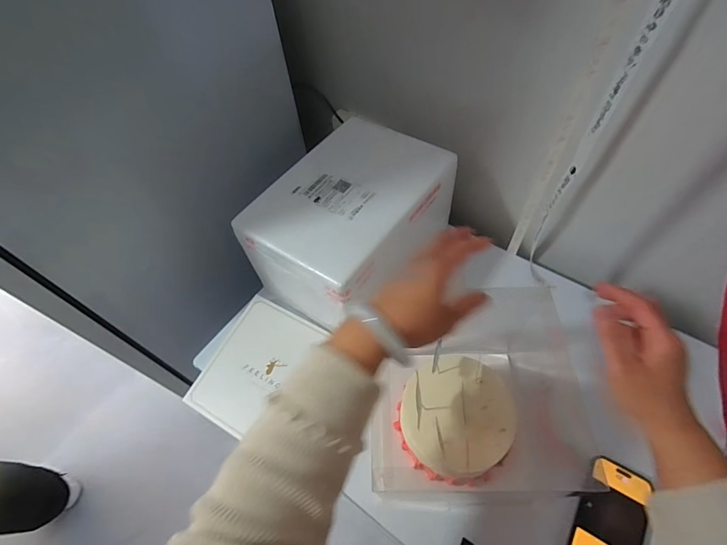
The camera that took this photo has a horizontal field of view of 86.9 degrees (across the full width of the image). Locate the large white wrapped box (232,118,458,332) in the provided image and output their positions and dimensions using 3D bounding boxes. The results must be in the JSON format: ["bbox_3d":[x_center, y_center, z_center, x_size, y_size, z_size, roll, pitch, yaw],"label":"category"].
[{"bbox_3d":[-0.015,-0.092,0.698,0.226,0.176,0.351,32,65,23],"label":"large white wrapped box"}]

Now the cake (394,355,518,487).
[{"bbox_3d":[0.130,0.212,0.543,0.150,0.096,0.150,-2,57,3],"label":"cake"}]

